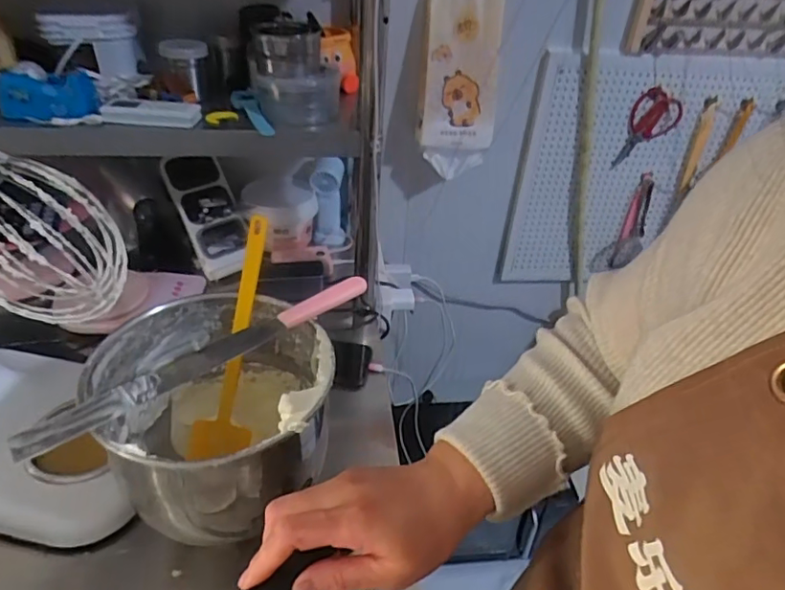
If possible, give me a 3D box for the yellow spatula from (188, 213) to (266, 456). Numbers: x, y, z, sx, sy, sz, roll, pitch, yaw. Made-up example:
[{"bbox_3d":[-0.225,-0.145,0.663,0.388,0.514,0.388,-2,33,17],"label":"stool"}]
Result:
[{"bbox_3d":[-0.170,0.047,0.614,0.064,0.267,0.025,10,0,8],"label":"yellow spatula"}]

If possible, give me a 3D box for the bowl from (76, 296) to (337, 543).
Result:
[{"bbox_3d":[-0.179,0.147,0.595,0.220,0.207,0.219,3,35,-2],"label":"bowl"}]

